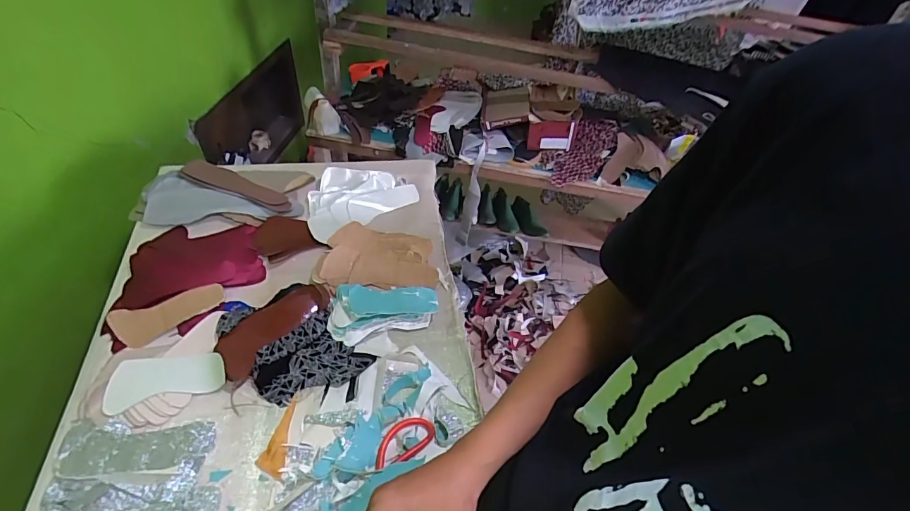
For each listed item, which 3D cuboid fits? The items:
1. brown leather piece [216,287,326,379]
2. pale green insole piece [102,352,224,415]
[{"bbox_3d":[-0.303,0.118,0.722,0.074,0.040,0.197,31,52,19],"label":"brown leather piece"},{"bbox_3d":[-0.428,0.181,0.640,0.154,0.012,0.067,-10,82,-13],"label":"pale green insole piece"}]

